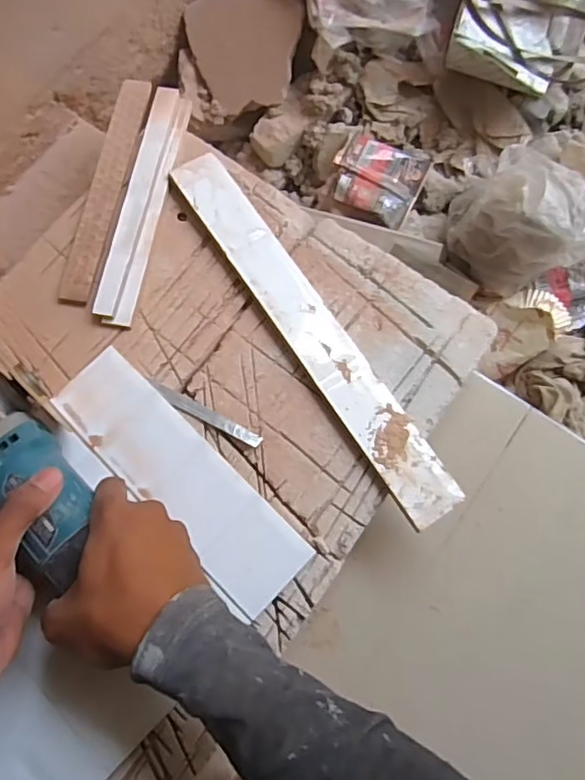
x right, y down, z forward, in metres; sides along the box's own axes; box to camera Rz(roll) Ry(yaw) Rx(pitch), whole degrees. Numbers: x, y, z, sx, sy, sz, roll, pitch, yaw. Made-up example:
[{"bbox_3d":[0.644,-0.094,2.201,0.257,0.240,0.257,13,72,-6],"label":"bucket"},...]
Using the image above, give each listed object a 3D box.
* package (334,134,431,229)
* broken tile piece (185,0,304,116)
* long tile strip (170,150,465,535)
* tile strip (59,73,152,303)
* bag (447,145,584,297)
[{"bbox_3d":[0.106,-0.260,0.689,0.102,0.036,0.097,25,76,8],"label":"package"},{"bbox_3d":[-0.066,-0.418,0.702,0.152,0.009,0.133,18,111,21],"label":"broken tile piece"},{"bbox_3d":[0.012,-0.058,0.508,0.049,0.010,0.394,-32,76,-8],"label":"long tile strip"},{"bbox_3d":[-0.181,-0.202,0.559,0.033,0.007,0.256,9,74,4],"label":"tile strip"},{"bbox_3d":[0.248,-0.190,0.615,0.116,0.113,0.148,-33,76,-8],"label":"bag"}]

